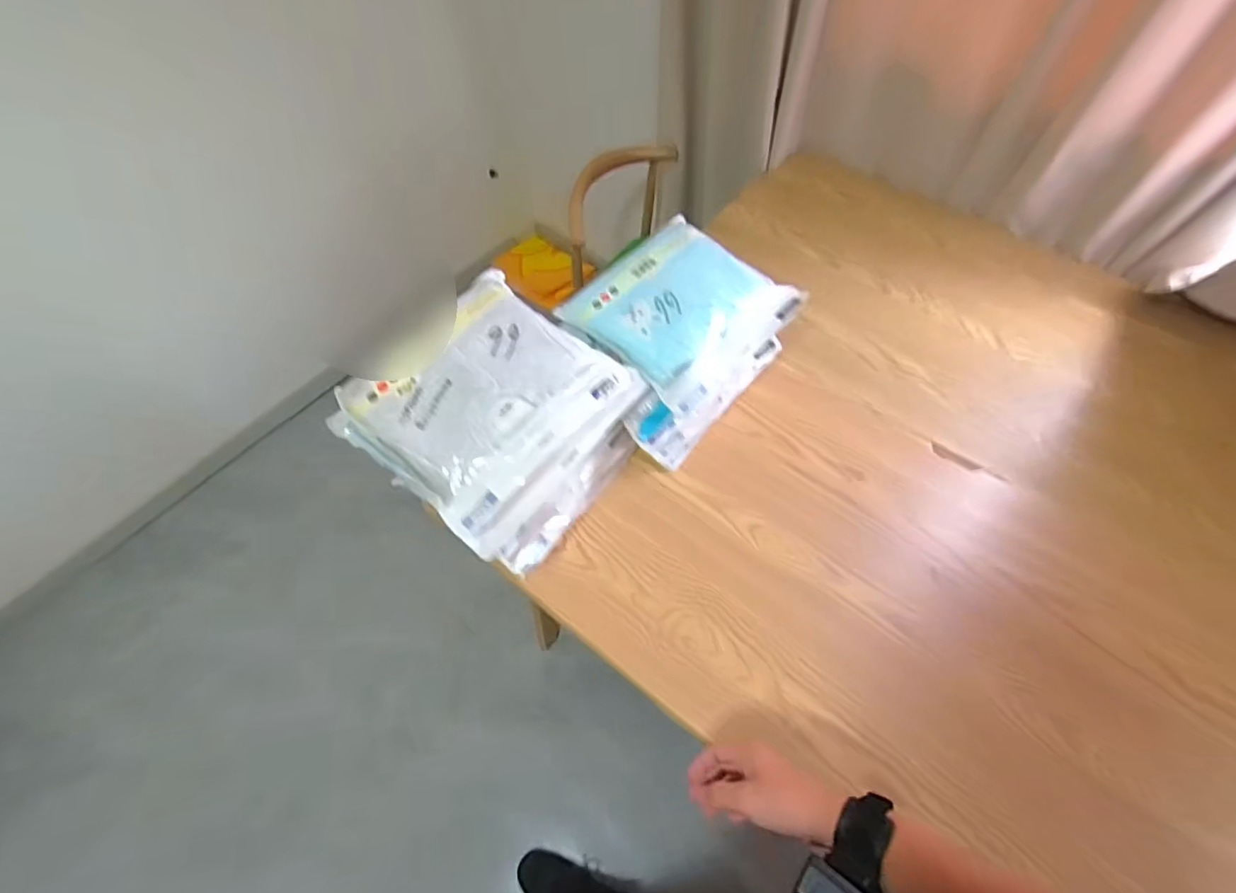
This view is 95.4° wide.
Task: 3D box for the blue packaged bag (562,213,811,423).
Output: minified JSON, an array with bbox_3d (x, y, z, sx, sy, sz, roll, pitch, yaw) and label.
[{"bbox_3d":[0.094,-0.211,0.832,0.247,0.047,0.300,39,67,21],"label":"blue packaged bag"}]

